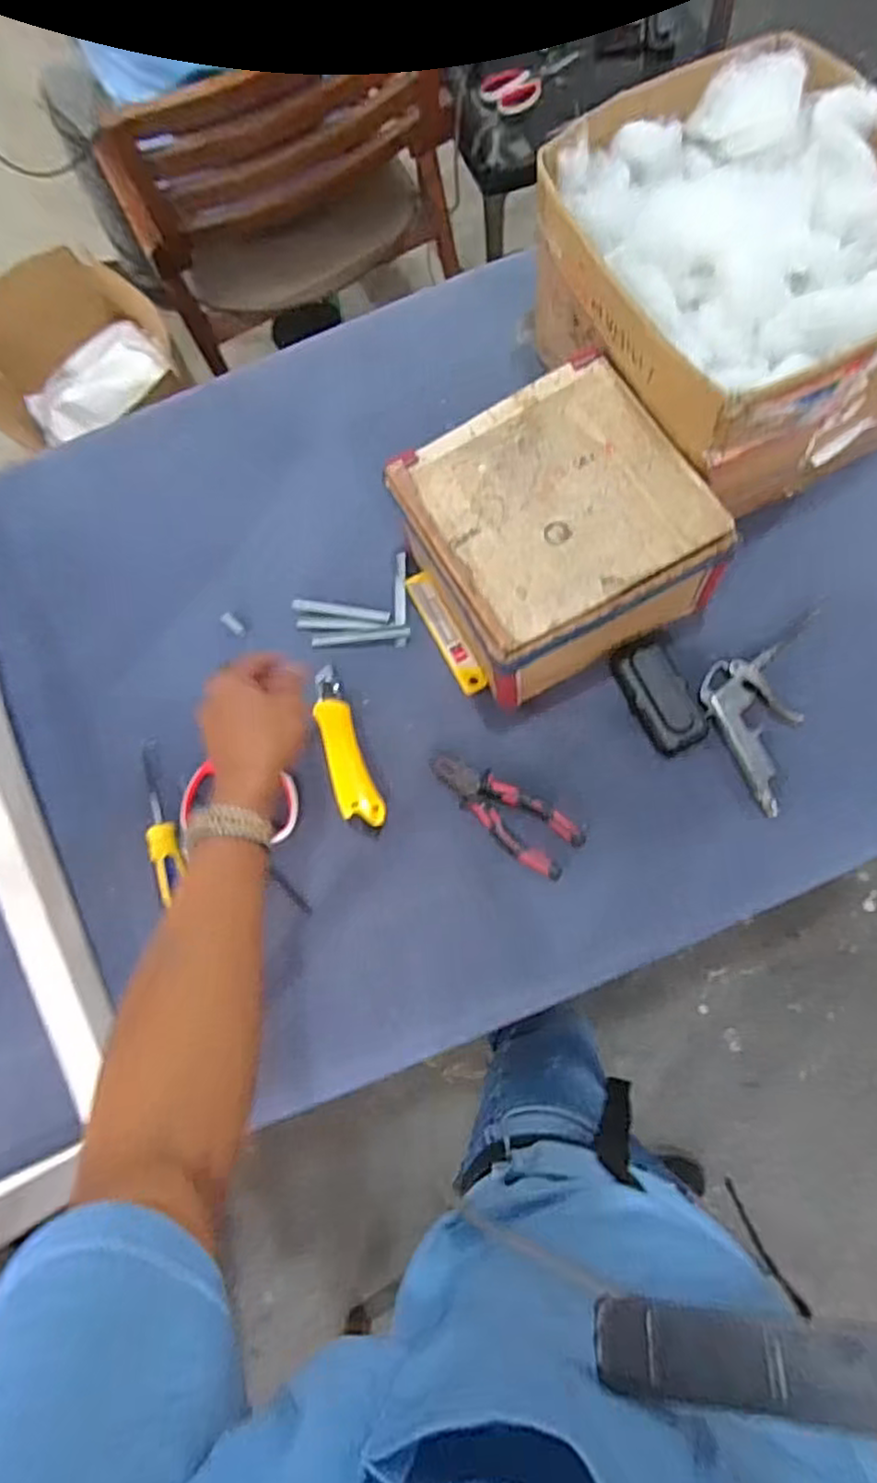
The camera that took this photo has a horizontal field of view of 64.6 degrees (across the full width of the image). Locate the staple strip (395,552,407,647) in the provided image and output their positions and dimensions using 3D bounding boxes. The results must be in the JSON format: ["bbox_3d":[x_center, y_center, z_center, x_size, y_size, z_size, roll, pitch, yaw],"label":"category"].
[{"bbox_3d":[-0.038,-0.146,0.700,0.012,0.005,0.106,-3,74,6],"label":"staple strip"}]

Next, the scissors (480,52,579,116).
[{"bbox_3d":[0.175,-1.204,1.275,0.190,0.014,0.074,-19,100,-5],"label":"scissors"}]

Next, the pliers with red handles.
[{"bbox_3d":[0.057,0.061,0.630,0.148,0.015,0.054,36,82,15],"label":"pliers with red handles"}]

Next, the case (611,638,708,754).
[{"bbox_3d":[0.202,-0.042,0.636,0.050,0.022,0.105,-24,73,0],"label":"case"}]

